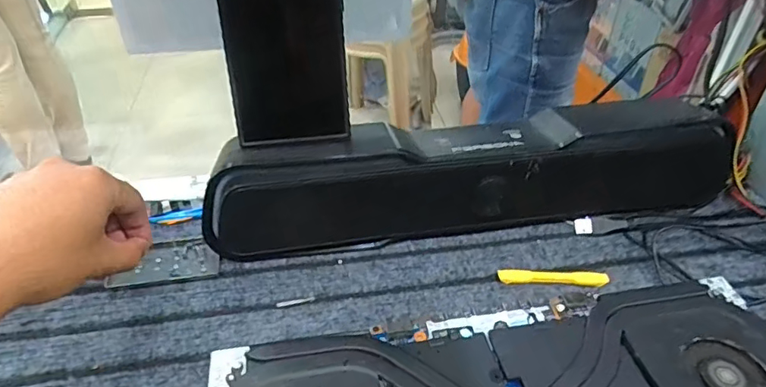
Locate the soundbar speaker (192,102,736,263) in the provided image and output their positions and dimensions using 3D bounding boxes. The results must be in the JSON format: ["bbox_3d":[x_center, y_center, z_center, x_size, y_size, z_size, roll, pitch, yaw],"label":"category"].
[{"bbox_3d":[0.081,-0.011,0.423,0.430,0.088,0.079,-4,41,-6],"label":"soundbar speaker"}]

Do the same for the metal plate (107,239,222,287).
[{"bbox_3d":[-0.167,0.051,0.402,0.077,0.004,0.040,-6,43,-10],"label":"metal plate"}]

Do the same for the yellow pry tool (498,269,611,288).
[{"bbox_3d":[0.127,0.062,0.387,0.080,0.006,0.013,3,39,3],"label":"yellow pry tool"}]

